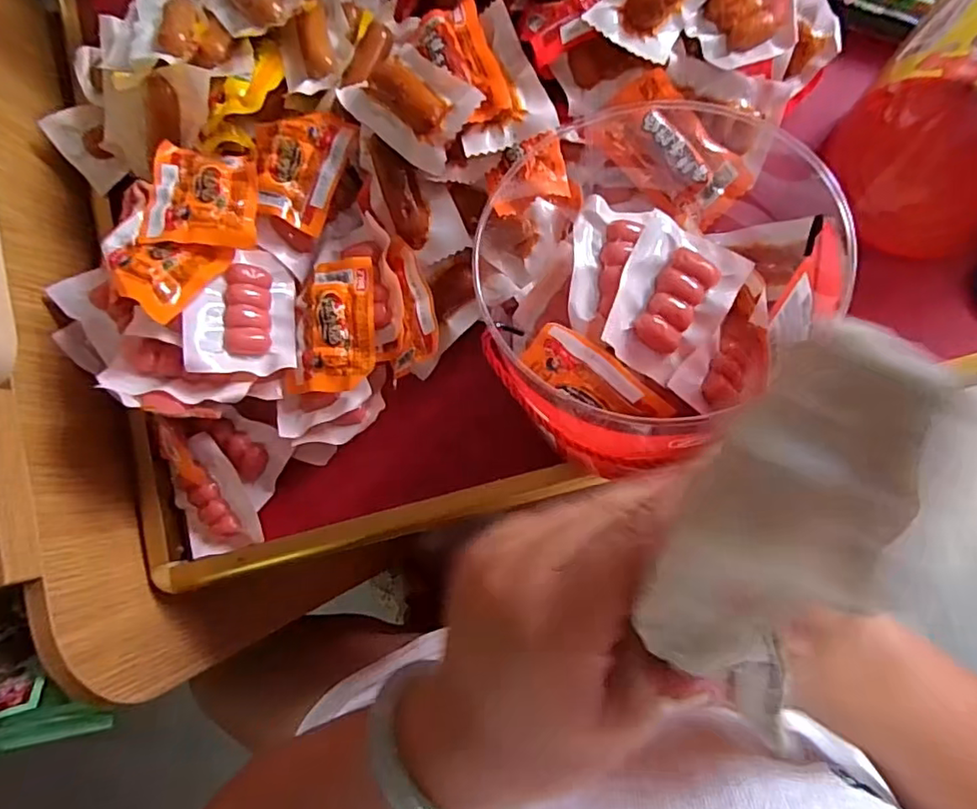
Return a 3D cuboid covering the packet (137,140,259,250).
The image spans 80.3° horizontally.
[{"bbox_3d":[-0.192,-0.142,0.392,0.067,0.013,0.084,-1,63,-12],"label":"packet"}]

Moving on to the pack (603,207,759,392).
[{"bbox_3d":[0.109,-0.062,0.343,0.066,0.023,0.092,28,87,9],"label":"pack"}]

